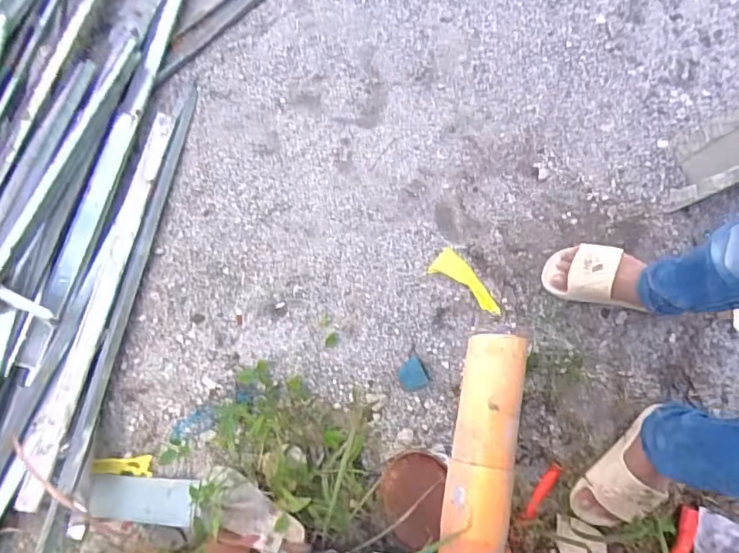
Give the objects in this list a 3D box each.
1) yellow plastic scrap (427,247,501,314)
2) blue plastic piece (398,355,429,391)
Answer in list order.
[{"bbox_3d":[0.207,0.007,1.107,0.164,0.010,0.064,33,82,7],"label":"yellow plastic scrap"},{"bbox_3d":[0.083,0.194,1.061,0.052,0.004,0.059,-27,80,-4],"label":"blue plastic piece"}]

